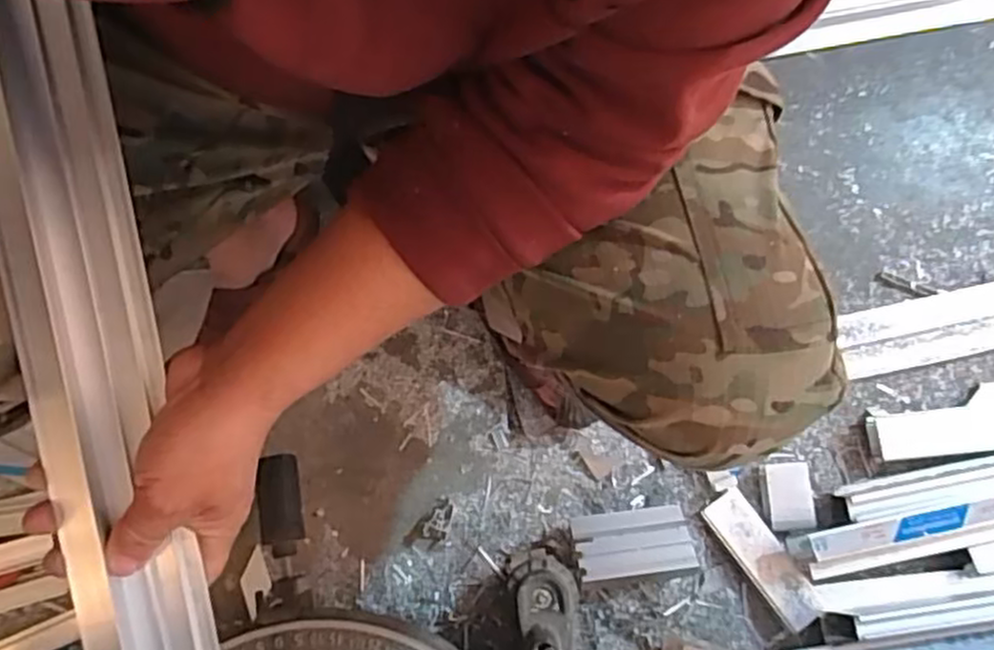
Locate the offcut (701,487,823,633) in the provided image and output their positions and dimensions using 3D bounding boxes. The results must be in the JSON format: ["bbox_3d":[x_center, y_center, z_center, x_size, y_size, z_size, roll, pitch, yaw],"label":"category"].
[{"bbox_3d":[0.257,0.227,0.720,0.041,0.022,0.136,-33,80,-8],"label":"offcut"}]

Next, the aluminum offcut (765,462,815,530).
[{"bbox_3d":[0.292,0.170,0.736,0.042,0.009,0.064,-6,82,15],"label":"aluminum offcut"}]

